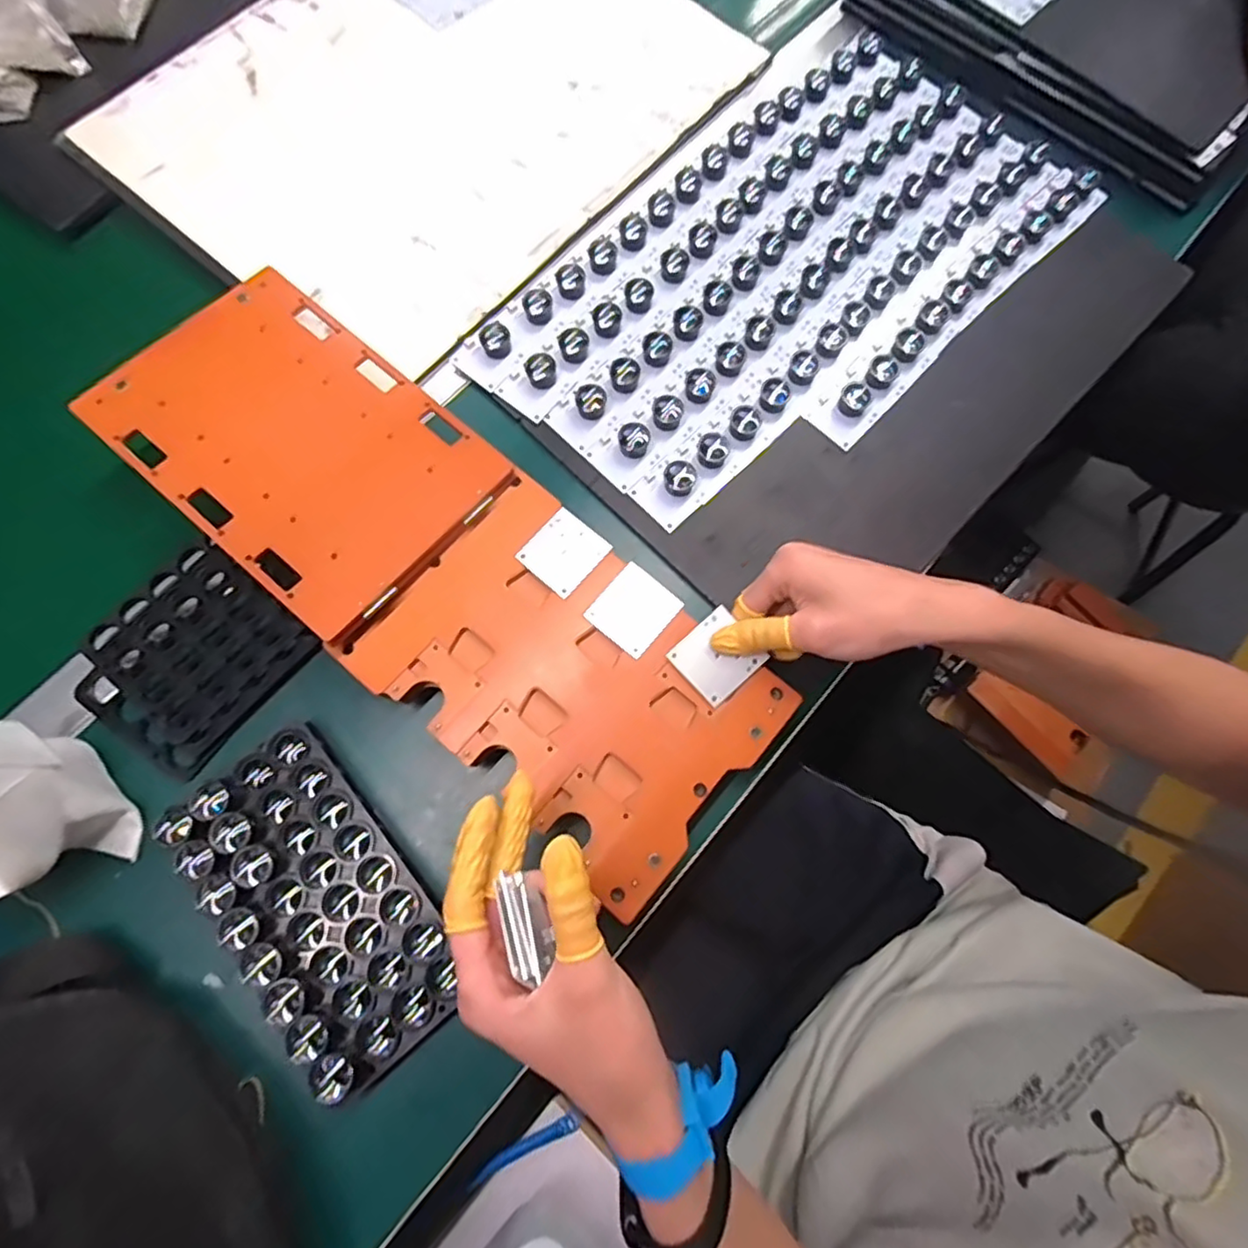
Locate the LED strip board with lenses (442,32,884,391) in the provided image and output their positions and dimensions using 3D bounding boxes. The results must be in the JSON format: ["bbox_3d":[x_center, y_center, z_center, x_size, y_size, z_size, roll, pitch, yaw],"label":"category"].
[{"bbox_3d":[0.054,-0.367,0.522,0.047,0.018,0.499,44,79,9],"label":"LED strip board with lenses"}]

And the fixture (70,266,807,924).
[{"bbox_3d":[-0.117,-0.039,0.400,0.456,0.021,0.159,42,79,5],"label":"fixture"}]

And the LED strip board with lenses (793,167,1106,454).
[{"bbox_3d":[0.267,-0.260,0.503,0.331,0.016,0.047,-44,81,-11],"label":"LED strip board with lenses"}]

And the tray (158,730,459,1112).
[{"bbox_3d":[-0.176,0.160,0.370,0.095,0.037,0.189,-38,80,-10],"label":"tray"}]

